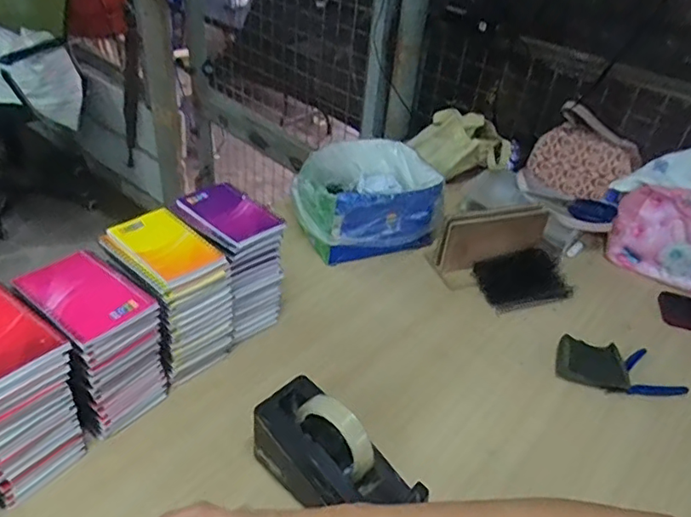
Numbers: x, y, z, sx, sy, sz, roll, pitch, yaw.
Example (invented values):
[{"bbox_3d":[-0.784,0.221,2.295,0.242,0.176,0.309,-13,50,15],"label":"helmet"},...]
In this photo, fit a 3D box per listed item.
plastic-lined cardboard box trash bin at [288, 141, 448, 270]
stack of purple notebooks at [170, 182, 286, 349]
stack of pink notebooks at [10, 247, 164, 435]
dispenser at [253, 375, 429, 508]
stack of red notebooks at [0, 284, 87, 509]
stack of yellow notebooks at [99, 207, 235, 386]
[{"bbox_3d":[0.034,-0.118,0.990,0.242,0.113,0.214,-12,41,-23],"label":"plastic-lined cardboard box trash bin"},{"bbox_3d":[-0.163,0.008,0.773,0.138,0.181,0.102,32,44,29],"label":"stack of purple notebooks"},{"bbox_3d":[-0.285,0.098,0.635,0.126,0.172,0.099,28,42,25],"label":"stack of pink notebooks"},{"bbox_3d":[-0.009,0.221,0.582,0.076,0.129,0.203,-28,49,-37],"label":"dispenser"},{"bbox_3d":[-0.352,0.140,0.572,0.137,0.176,0.103,29,42,26],"label":"stack of red notebooks"},{"bbox_3d":[-0.221,0.053,0.710,0.132,0.185,0.107,33,45,30],"label":"stack of yellow notebooks"}]

